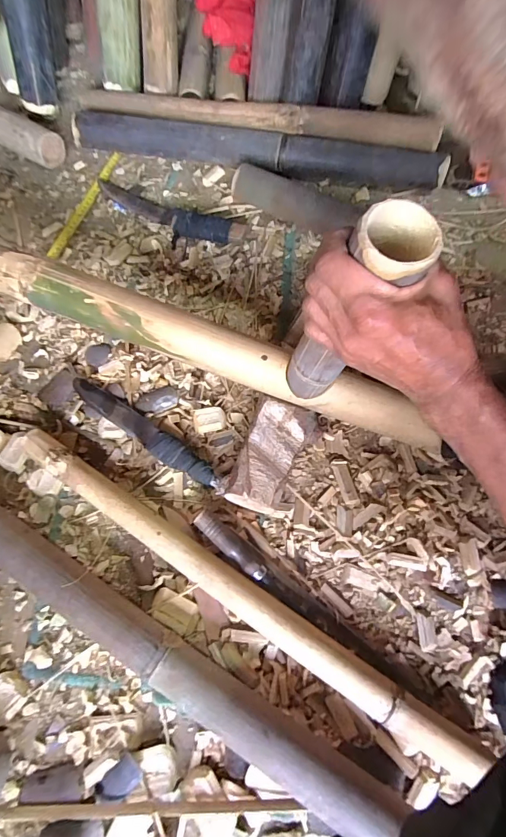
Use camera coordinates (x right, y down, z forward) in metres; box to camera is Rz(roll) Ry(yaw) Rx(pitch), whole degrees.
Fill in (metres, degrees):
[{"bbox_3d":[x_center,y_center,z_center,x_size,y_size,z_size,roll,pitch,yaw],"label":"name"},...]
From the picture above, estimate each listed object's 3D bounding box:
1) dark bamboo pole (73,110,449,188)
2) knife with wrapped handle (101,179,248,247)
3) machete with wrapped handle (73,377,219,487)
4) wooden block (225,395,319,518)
[{"bbox_3d":[-0.002,-0.471,0.682,0.653,0.050,0.064,14,73,6],"label":"dark bamboo pole"},{"bbox_3d":[-0.153,-0.355,0.675,0.296,0.034,0.065,28,75,10],"label":"knife with wrapped handle"},{"bbox_3d":[-0.157,0.017,0.553,0.259,0.023,0.035,34,76,12],"label":"machete with wrapped handle"},{"bbox_3d":[0.028,0.054,0.516,0.084,0.058,0.145,20,73,8],"label":"wooden block"}]

